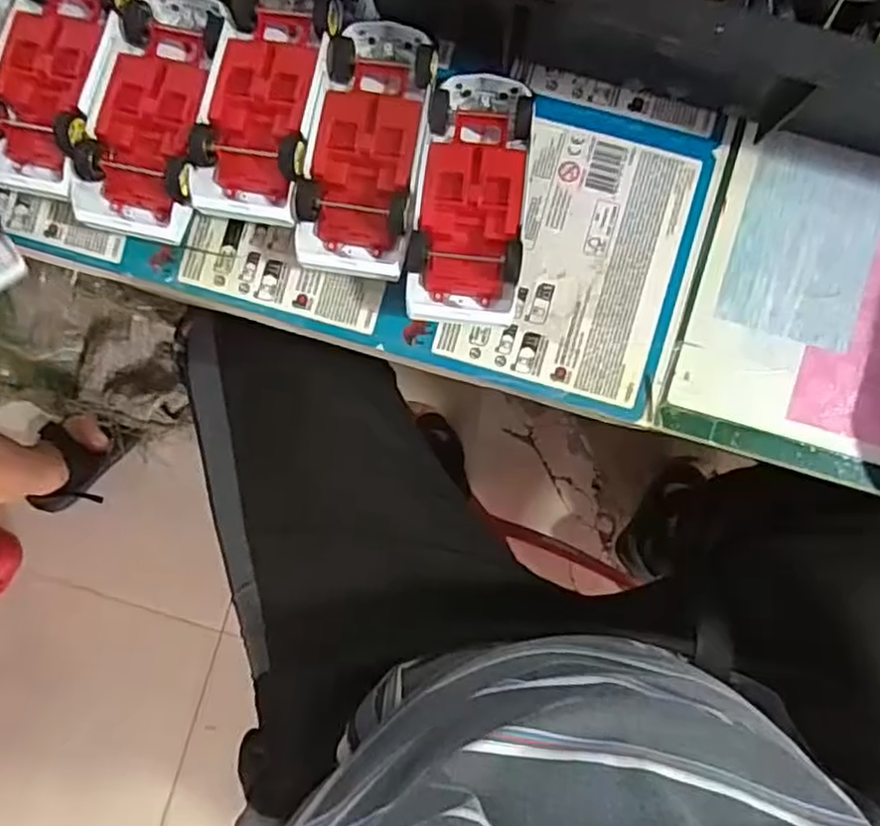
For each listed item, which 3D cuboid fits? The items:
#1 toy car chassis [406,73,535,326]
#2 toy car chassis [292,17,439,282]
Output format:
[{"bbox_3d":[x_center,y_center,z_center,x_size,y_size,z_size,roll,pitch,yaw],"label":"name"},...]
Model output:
[{"bbox_3d":[0.016,-0.106,0.340,0.057,0.039,0.128,6,90,3],"label":"toy car chassis"},{"bbox_3d":[-0.037,-0.133,0.342,0.058,0.036,0.131,9,90,3],"label":"toy car chassis"}]

